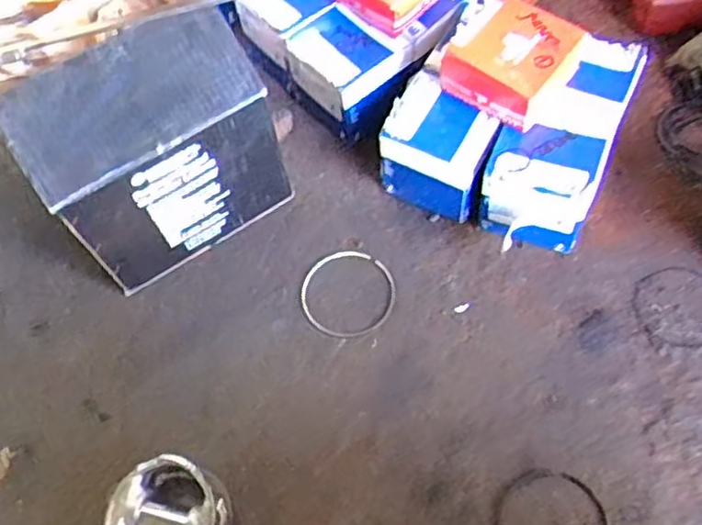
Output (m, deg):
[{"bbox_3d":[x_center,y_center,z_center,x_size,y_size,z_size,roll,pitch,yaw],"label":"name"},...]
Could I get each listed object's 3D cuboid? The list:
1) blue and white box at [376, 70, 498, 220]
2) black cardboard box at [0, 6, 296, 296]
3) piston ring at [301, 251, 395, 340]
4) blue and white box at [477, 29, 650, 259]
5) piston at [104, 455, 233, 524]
[{"bbox_3d":[0.095,-0.115,0.741,0.116,0.100,0.095,31,69,17],"label":"blue and white box"},{"bbox_3d":[-0.186,-0.102,0.691,0.214,0.232,0.102,-31,66,-12],"label":"black cardboard box"},{"bbox_3d":[-0.004,0.034,0.734,0.098,0.009,0.099,-5,61,9],"label":"piston ring"},{"bbox_3d":[0.213,-0.124,0.719,0.107,0.105,0.228,21,67,14],"label":"blue and white box"},{"bbox_3d":[-0.156,0.223,0.606,0.093,0.083,0.092,-1,63,3],"label":"piston"}]

